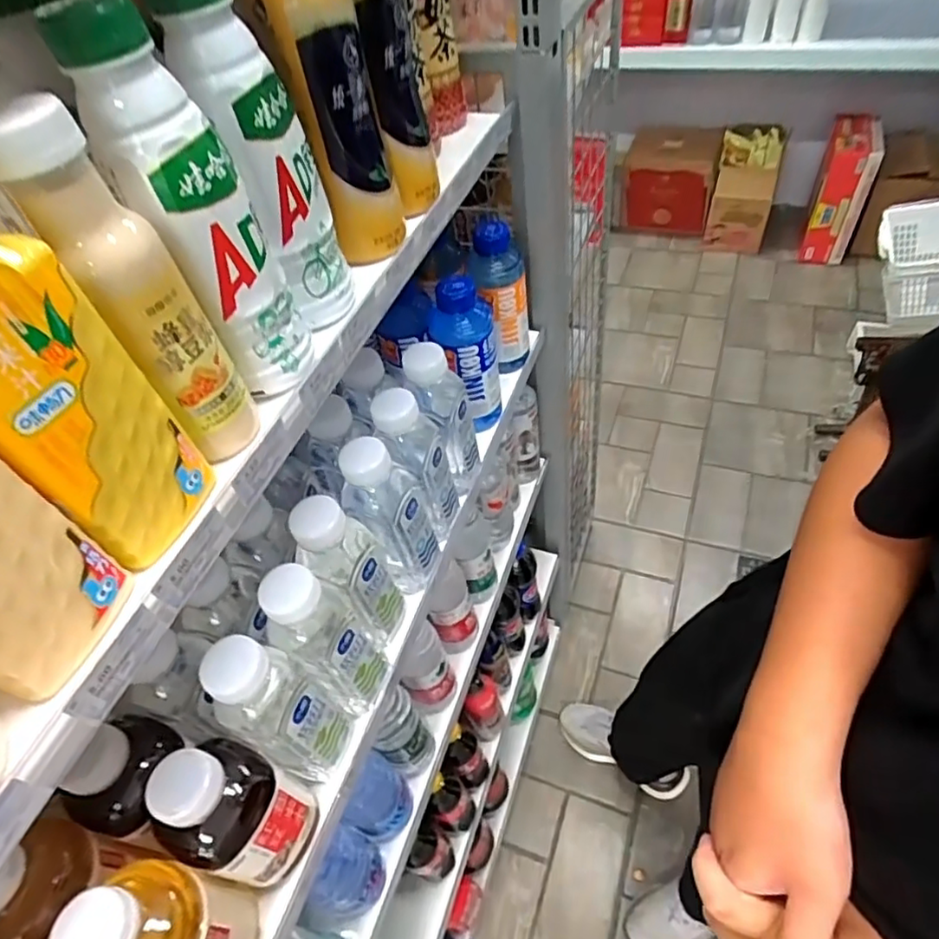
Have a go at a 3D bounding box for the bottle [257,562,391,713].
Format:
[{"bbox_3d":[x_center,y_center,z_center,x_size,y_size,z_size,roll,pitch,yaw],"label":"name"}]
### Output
[{"bbox_3d":[-0.109,0.129,0.466,0.060,0.157,0.060,24,58,26],"label":"bottle"}]

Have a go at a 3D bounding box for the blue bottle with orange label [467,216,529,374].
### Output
[{"bbox_3d":[0.037,-0.201,0.715,0.067,0.182,0.060,-4,50,6],"label":"blue bottle with orange label"}]

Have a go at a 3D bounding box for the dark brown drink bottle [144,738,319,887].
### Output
[{"bbox_3d":[-0.155,0.228,0.404,0.063,0.139,0.073,17,56,22],"label":"dark brown drink bottle"}]

